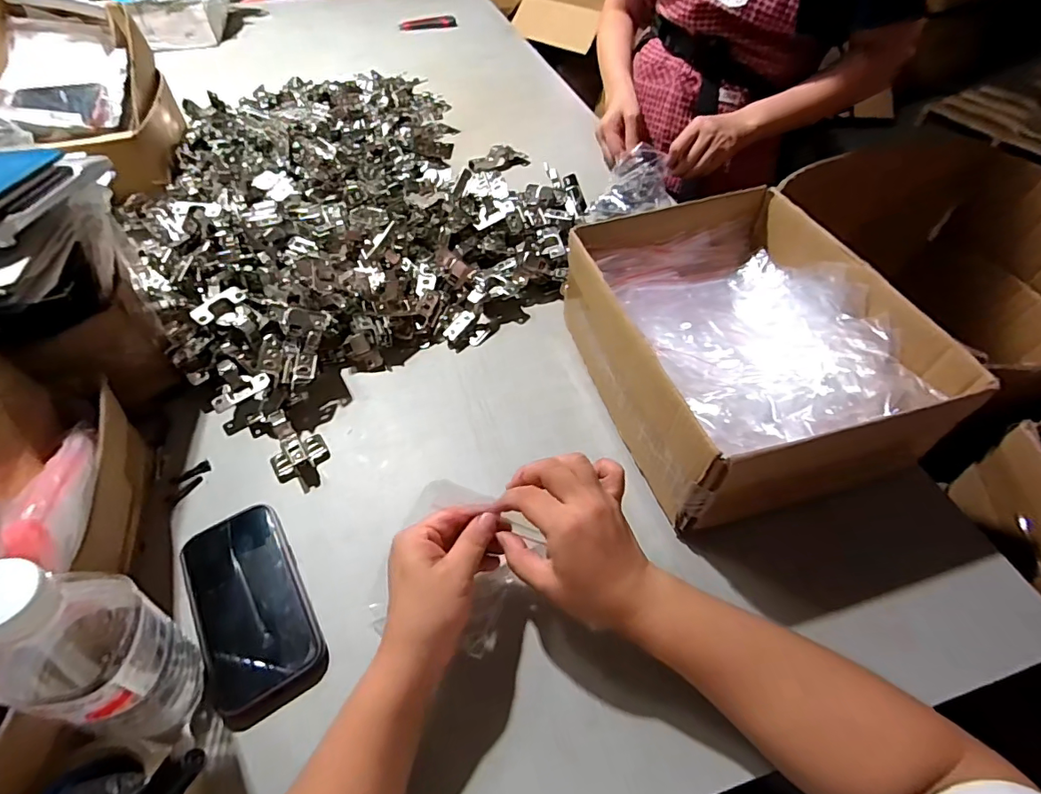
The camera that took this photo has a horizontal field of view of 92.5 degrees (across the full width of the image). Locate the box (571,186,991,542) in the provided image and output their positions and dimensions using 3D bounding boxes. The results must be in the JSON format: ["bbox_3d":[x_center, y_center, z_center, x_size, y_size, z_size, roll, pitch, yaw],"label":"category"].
[{"bbox_3d":[0.214,-0.056,0.515,0.255,0.129,0.319,-14,53,-10],"label":"box"}]

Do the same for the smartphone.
[{"bbox_3d":[-0.226,0.174,0.417,0.082,0.021,0.167,-28,56,-19],"label":"smartphone"}]

